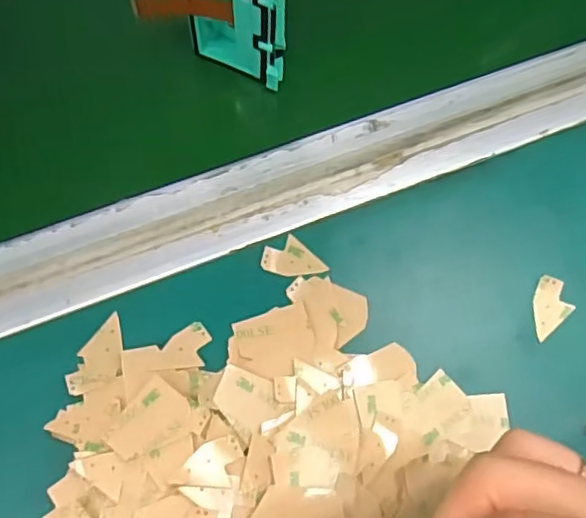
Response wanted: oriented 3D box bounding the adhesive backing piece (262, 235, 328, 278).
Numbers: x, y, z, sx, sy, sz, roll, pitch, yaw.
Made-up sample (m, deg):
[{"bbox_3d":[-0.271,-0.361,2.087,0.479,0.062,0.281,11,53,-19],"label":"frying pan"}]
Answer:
[{"bbox_3d":[0.000,-0.001,0.256,0.026,0.004,0.017,-7,73,-4],"label":"adhesive backing piece"}]

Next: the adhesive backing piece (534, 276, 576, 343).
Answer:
[{"bbox_3d":[0.107,0.020,0.256,0.016,0.004,0.025,-2,79,0],"label":"adhesive backing piece"}]

